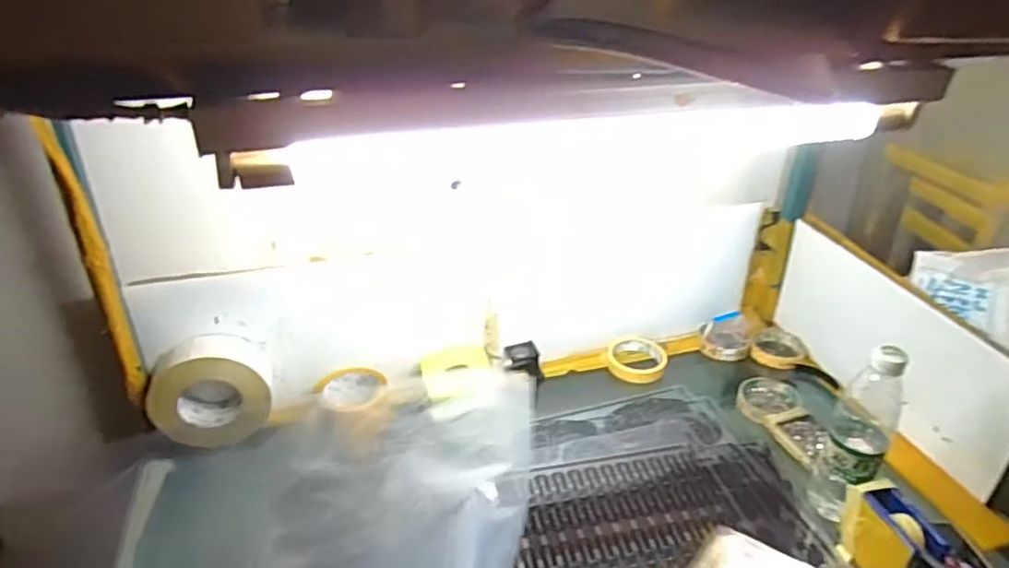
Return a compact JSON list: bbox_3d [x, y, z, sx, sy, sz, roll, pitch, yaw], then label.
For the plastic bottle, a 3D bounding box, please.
[{"bbox_3d":[0.407,0.168,0.742,0.061,0.227,0.081,19,34,31],"label":"plastic bottle"}]

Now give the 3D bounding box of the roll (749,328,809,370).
[{"bbox_3d":[0.456,0.107,1.085,0.087,0.025,0.106,13,31,22],"label":"roll"}]

